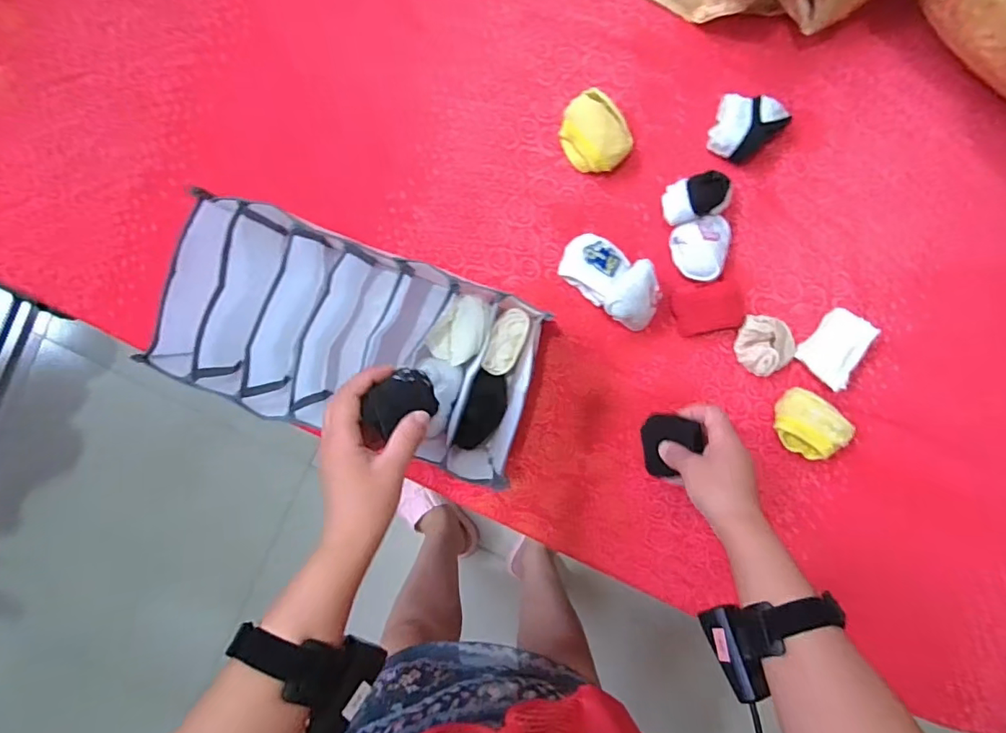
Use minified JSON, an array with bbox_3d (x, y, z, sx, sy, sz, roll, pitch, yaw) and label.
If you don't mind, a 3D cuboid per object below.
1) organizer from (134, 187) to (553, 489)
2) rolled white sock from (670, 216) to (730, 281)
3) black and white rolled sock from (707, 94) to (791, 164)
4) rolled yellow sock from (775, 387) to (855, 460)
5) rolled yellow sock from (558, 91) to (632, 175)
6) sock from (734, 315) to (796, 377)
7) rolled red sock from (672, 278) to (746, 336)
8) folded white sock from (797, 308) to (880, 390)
[{"bbox_3d":[-0.142,-0.025,0.538,0.341,0.111,0.174,21,93,-2],"label":"organizer"},{"bbox_3d":[0.225,-0.131,0.580,0.063,0.031,0.066,0,93,0],"label":"rolled white sock"},{"bbox_3d":[0.267,-0.260,0.570,0.070,0.039,0.065,0,93,0],"label":"black and white rolled sock"},{"bbox_3d":[0.338,0.066,0.582,0.078,0.049,0.057,38,92,-2],"label":"rolled yellow sock"},{"bbox_3d":[0.101,-0.254,0.570,0.082,0.038,0.072,44,92,-3],"label":"rolled yellow sock"},{"bbox_3d":[0.297,-0.023,0.590,0.062,0.029,0.064,12,93,-1],"label":"sock"},{"bbox_3d":[0.232,-0.067,0.579,0.078,0.021,0.056,-11,93,0],"label":"rolled red sock"},{"bbox_3d":[0.371,-0.021,0.584,0.050,0.035,0.080,34,93,-2],"label":"folded white sock"}]

